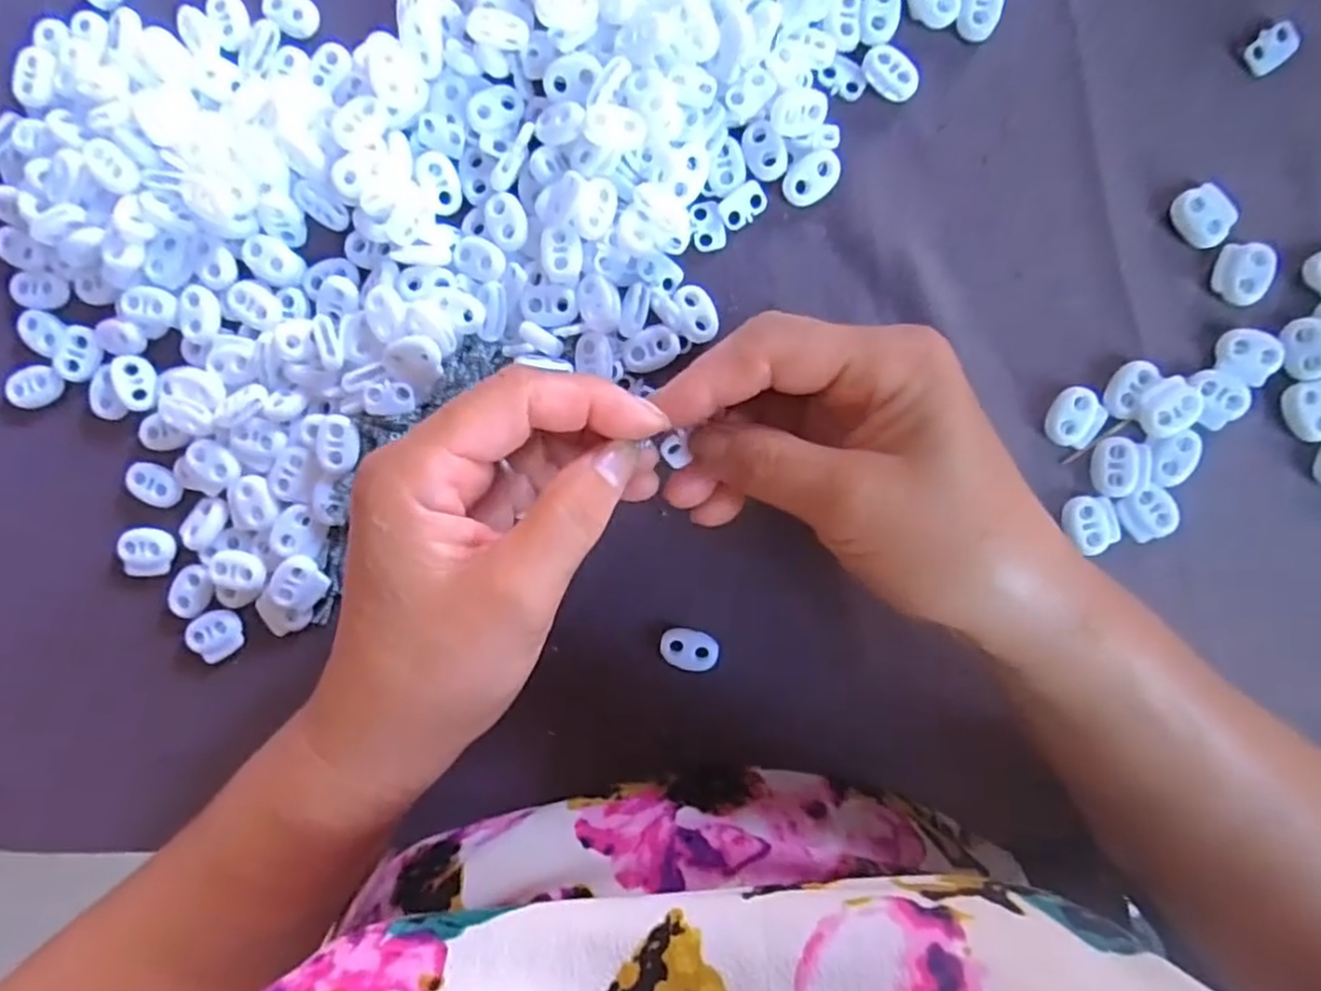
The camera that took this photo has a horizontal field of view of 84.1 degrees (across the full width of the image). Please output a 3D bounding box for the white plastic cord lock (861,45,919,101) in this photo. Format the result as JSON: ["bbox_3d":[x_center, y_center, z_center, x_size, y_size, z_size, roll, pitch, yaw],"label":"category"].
[{"bbox_3d":[0.086,-0.159,0.273,0.015,0.004,0.022,-40,87,4],"label":"white plastic cord lock"}]

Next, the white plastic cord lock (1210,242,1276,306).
[{"bbox_3d":[0.215,-0.082,0.270,0.017,0.006,0.022,15,91,5],"label":"white plastic cord lock"}]

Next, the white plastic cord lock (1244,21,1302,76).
[{"bbox_3d":[0.224,-0.164,0.267,0.017,0.004,0.014,-40,87,4],"label":"white plastic cord lock"}]

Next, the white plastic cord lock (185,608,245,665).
[{"bbox_3d":[-0.182,0.057,0.300,0.021,0.005,0.019,-29,90,5],"label":"white plastic cord lock"}]

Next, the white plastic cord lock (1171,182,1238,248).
[{"bbox_3d":[0.201,-0.104,0.270,0.018,0.005,0.022,-42,87,4],"label":"white plastic cord lock"}]

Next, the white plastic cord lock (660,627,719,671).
[{"bbox_3d":[0.011,0.060,0.287,0.022,0.004,0.015,5,90,5],"label":"white plastic cord lock"}]

